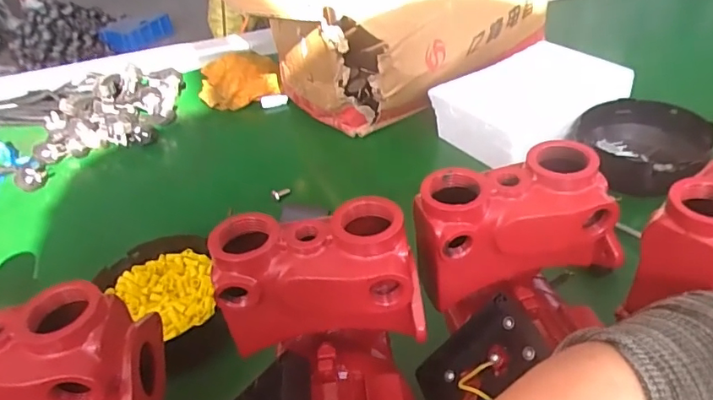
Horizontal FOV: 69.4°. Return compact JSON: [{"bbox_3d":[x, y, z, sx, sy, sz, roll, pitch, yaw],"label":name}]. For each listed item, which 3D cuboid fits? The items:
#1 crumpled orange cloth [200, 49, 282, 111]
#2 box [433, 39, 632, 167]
[{"bbox_3d":[-0.206,-0.209,0.900,0.136,0.072,0.075,-21,40,-17],"label":"crumpled orange cloth"},{"bbox_3d":[0.239,-0.137,0.714,0.237,0.074,0.179,-26,41,-22],"label":"box"}]

